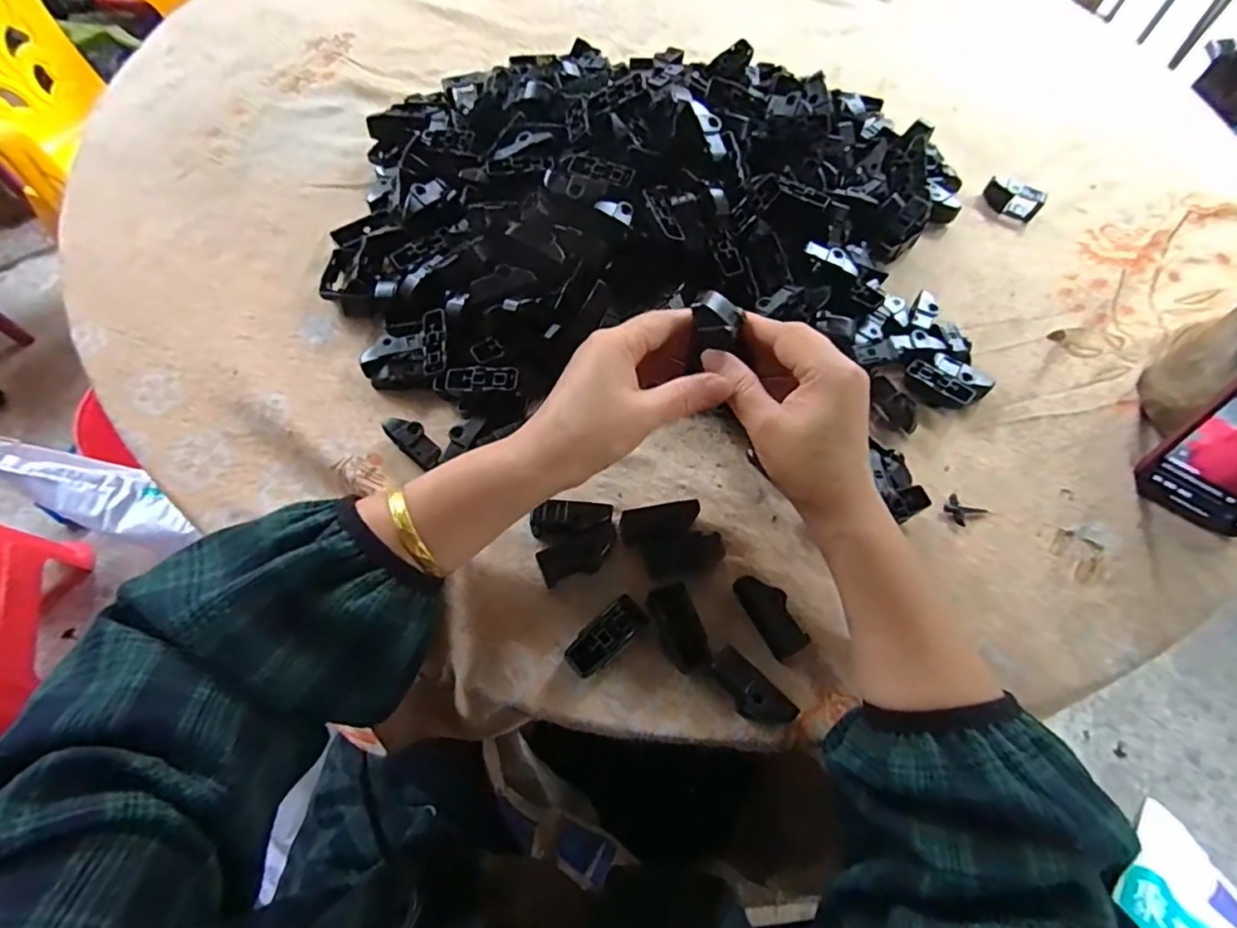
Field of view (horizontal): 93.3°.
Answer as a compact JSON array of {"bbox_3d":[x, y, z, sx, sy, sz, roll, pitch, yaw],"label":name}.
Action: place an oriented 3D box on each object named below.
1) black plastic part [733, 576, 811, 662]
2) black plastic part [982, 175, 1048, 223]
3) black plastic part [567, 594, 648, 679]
[{"bbox_3d":[0.088,0.087,0.339,0.018,0.022,0.049,-28,66,-19],"label":"black plastic part"},{"bbox_3d":[0.361,-0.243,0.532,0.050,0.022,0.021,39,65,17],"label":"black plastic part"},{"bbox_3d":[-0.007,0.098,0.326,0.022,0.019,0.049,40,65,17],"label":"black plastic part"}]

